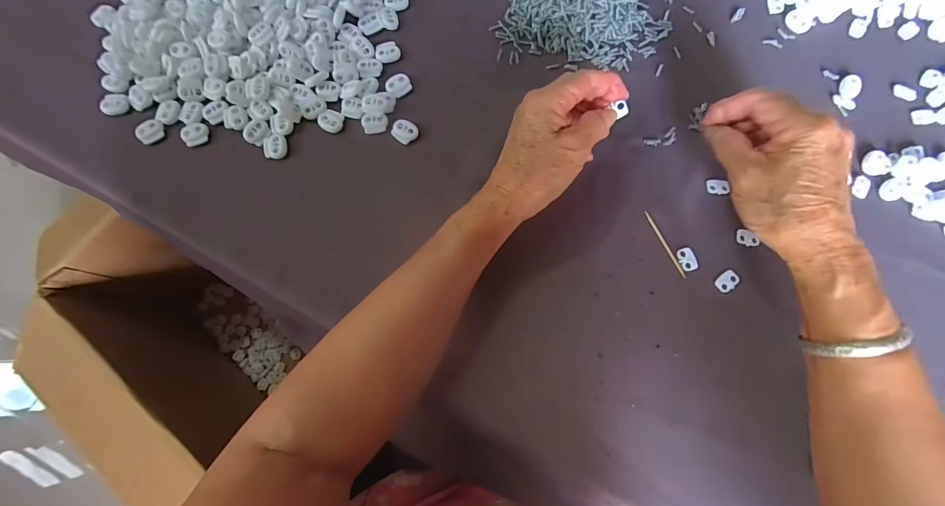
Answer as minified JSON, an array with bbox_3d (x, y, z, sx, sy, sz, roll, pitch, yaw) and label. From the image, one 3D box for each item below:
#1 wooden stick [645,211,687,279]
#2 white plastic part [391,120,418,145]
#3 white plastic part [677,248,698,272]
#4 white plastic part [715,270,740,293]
[{"bbox_3d":[0.158,-0.008,0.333,0.004,0.004,0.062,-24,78,-6],"label":"wooden stick"},{"bbox_3d":[-0.059,-0.105,0.354,0.022,0.004,0.020,35,79,7],"label":"white plastic part"},{"bbox_3d":[0.174,0.005,0.330,0.013,0.004,0.019,-18,78,-5],"label":"white plastic part"},{"bbox_3d":[0.204,0.022,0.325,0.019,0.004,0.013,-35,80,-8],"label":"white plastic part"}]

